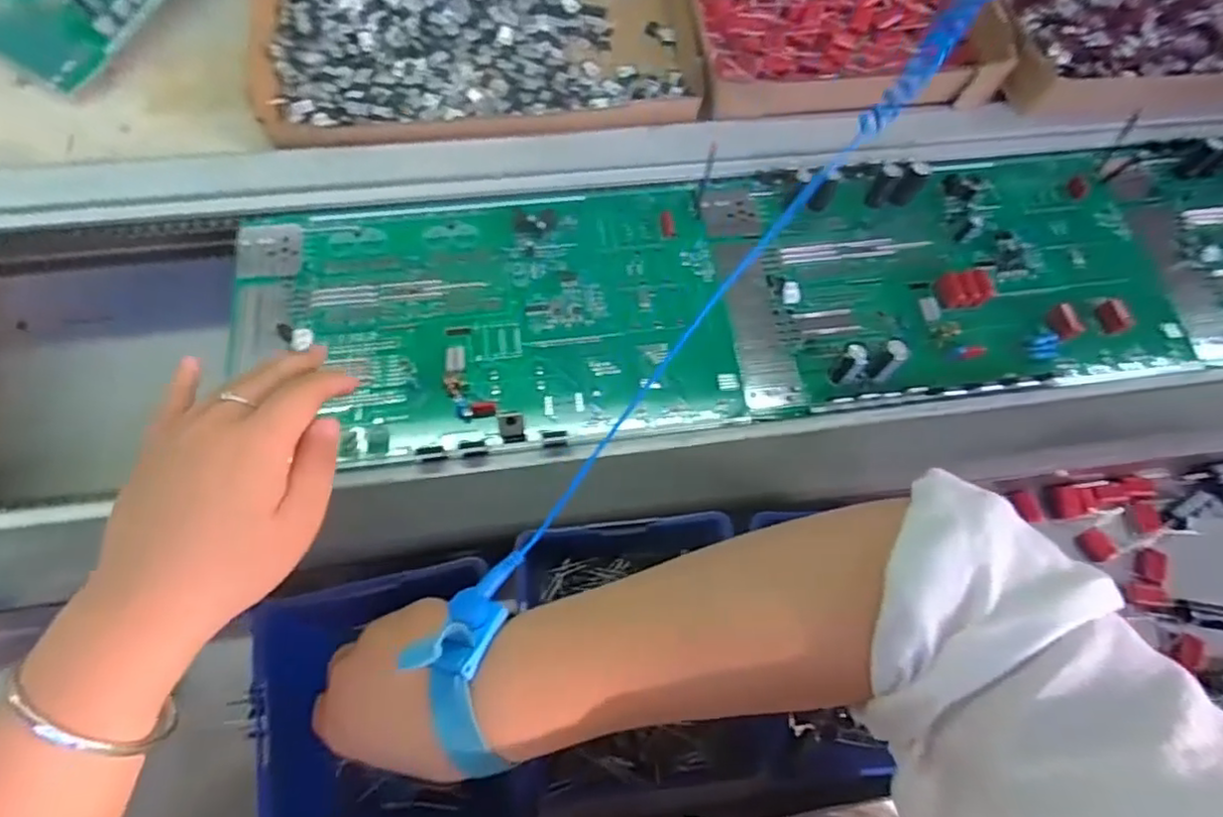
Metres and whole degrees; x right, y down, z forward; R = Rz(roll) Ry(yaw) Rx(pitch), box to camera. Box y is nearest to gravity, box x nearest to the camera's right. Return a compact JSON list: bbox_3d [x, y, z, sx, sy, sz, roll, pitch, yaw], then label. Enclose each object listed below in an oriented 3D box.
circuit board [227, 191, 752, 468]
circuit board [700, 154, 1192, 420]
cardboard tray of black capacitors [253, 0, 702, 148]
[{"bbox_3d":[-0.078,-0.056,0.414,0.304,0.016,0.178,-7,67,-5],"label":"circuit board"},{"bbox_3d":[0.224,-0.094,0.433,0.298,0.034,0.174,-7,67,-5],"label":"circuit board"},{"bbox_3d":[-0.102,-0.311,0.493,0.314,0.033,0.251,-6,66,-5],"label":"cardboard tray of black capacitors"}]

